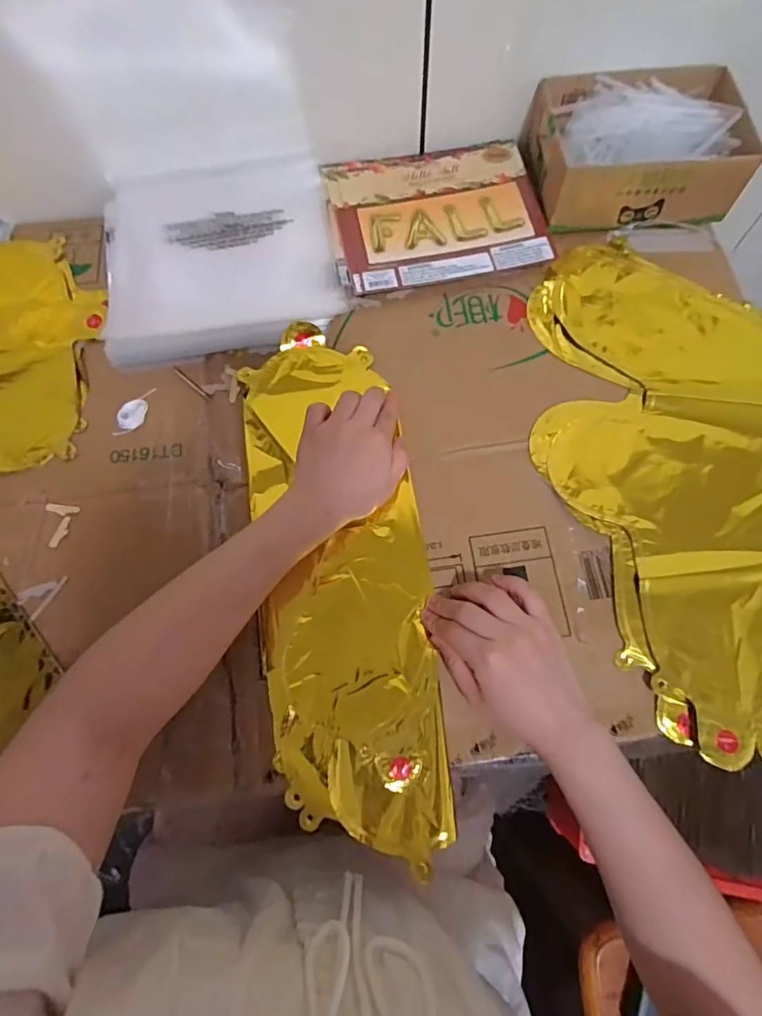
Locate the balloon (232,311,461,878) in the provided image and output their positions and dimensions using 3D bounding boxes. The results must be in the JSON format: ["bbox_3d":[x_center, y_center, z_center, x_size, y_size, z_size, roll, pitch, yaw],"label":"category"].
[{"bbox_3d":[-0.034,0.046,0.425,0.141,0.016,0.421,-12,73,-2],"label":"balloon"}]

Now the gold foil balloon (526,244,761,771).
[{"bbox_3d":[0.246,-0.035,0.439,0.216,0.012,0.432,4,73,3],"label":"gold foil balloon"}]

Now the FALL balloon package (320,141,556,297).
[{"bbox_3d":[0.052,-0.303,0.532,0.207,0.012,0.166,-12,73,-2],"label":"FALL balloon package"}]

